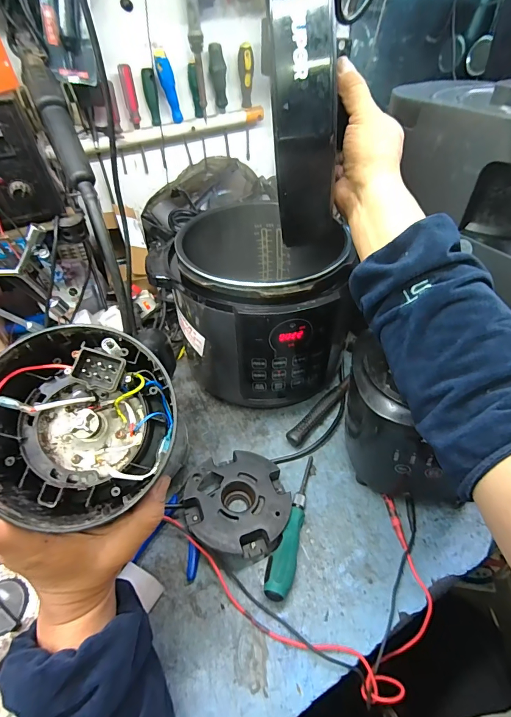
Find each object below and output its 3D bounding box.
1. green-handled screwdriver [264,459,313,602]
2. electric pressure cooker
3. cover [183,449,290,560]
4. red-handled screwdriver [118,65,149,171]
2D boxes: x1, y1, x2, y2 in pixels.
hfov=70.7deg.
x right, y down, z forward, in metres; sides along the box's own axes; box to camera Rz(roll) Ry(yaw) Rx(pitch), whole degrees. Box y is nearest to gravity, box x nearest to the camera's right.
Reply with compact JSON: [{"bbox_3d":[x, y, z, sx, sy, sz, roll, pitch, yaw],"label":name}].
[{"bbox_3d":[0.047,0.195,0.442,0.030,0.028,0.179,12,47,14],"label":"green-handled screwdriver"},{"bbox_3d":[0.021,-0.087,0.567,0.236,0.220,0.264,19,49,20],"label":"electric pressure cooker"},{"bbox_3d":[-0.022,0.181,0.457,0.127,0.040,0.129,2,45,5],"label":"cover"},{"bbox_3d":[-0.221,-0.438,0.671,0.020,0.169,0.028,-12,46,-9],"label":"red-handled screwdriver"}]

